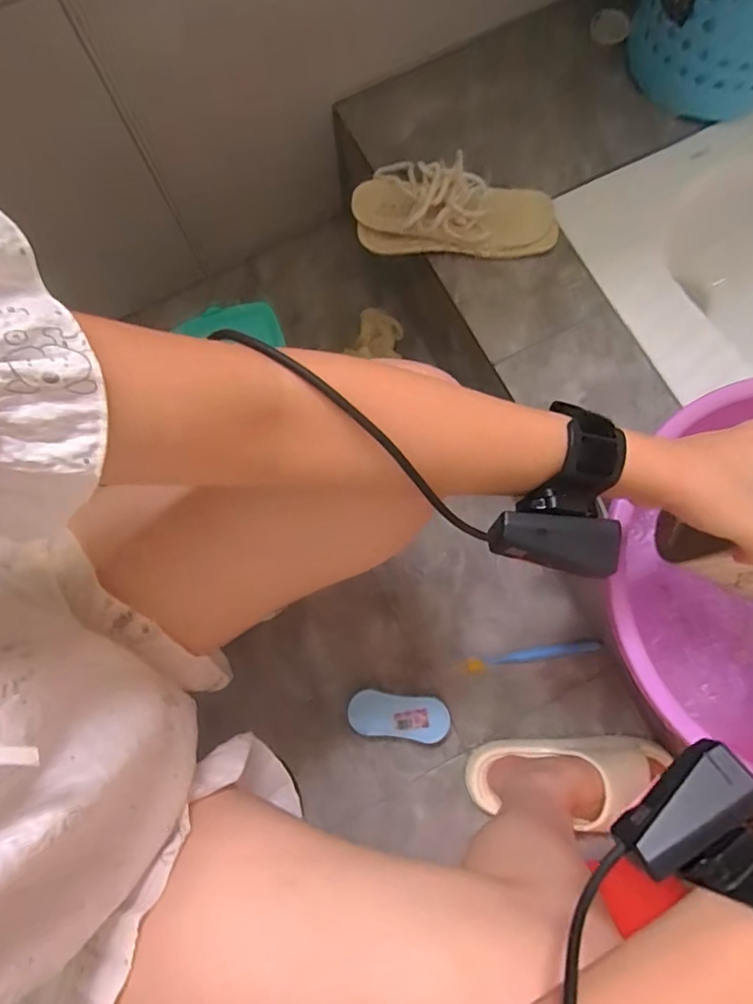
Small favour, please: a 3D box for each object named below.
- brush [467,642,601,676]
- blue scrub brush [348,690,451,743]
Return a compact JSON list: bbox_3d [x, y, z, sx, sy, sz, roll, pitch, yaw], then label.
[{"bbox_3d":[0.213,0.208,0.705,0.181,0.010,0.020,-10,80,-2],"label":"brush"},{"bbox_3d":[0.029,0.277,0.679,0.126,0.033,0.050,6,80,1],"label":"blue scrub brush"}]

